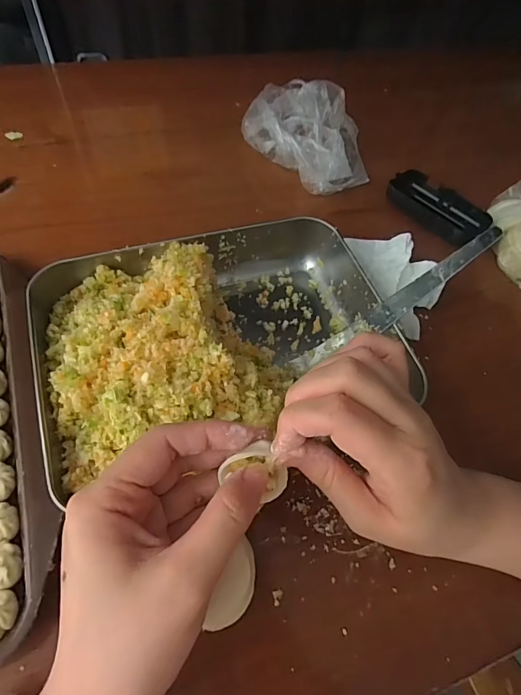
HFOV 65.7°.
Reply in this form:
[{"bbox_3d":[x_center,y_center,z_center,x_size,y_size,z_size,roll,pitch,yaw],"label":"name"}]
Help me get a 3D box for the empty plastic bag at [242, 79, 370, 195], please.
[{"bbox_3d":[0.054,-0.251,0.468,0.143,0.063,0.185,6,58,-3],"label":"empty plastic bag"}]

